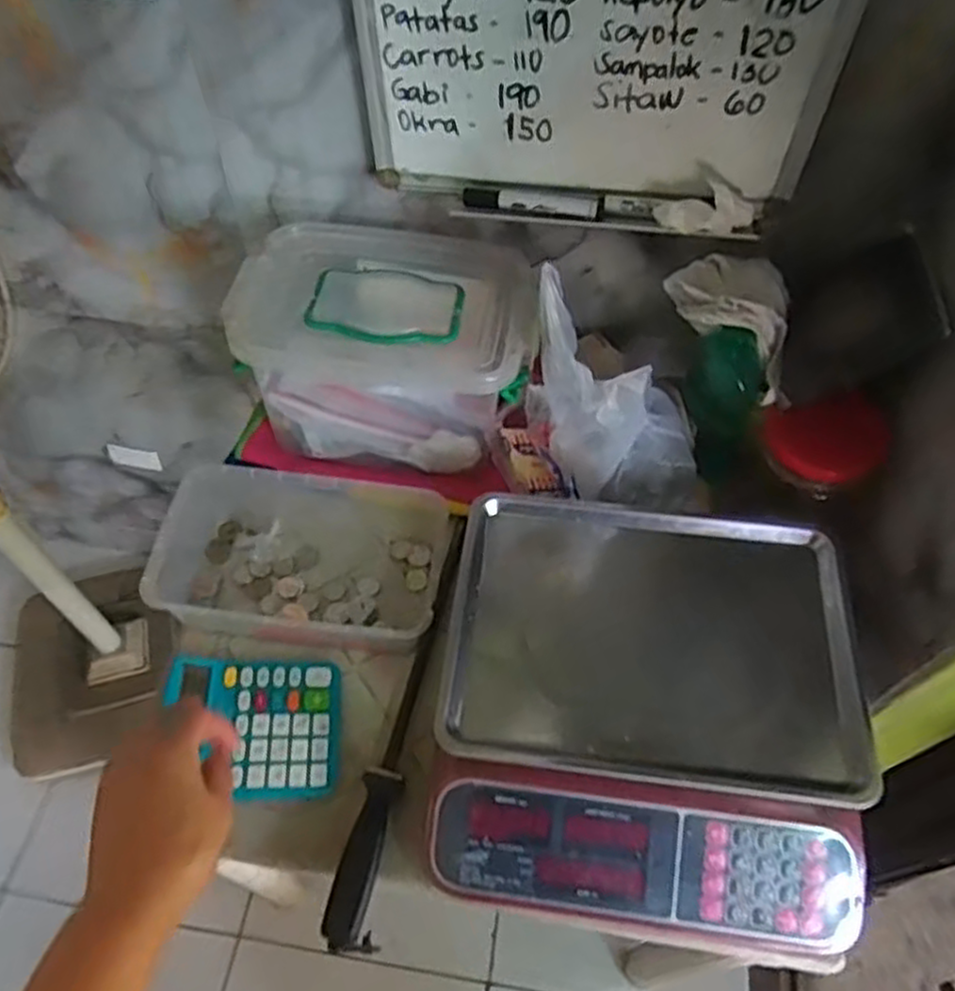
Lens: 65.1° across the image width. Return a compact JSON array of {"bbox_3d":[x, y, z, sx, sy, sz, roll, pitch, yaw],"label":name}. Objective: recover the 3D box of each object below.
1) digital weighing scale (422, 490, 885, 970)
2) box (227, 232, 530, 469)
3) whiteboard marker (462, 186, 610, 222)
[{"bbox_3d":[0.141,0.165,0.622,0.334,0.105,0.344,6,56,2],"label":"digital weighing scale"},{"bbox_3d":[-0.085,-0.163,0.782,0.282,0.144,0.201,10,56,5],"label":"box"},{"bbox_3d":[0.054,-0.286,0.732,0.137,0.024,0.018,10,56,5],"label":"whiteboard marker"}]

